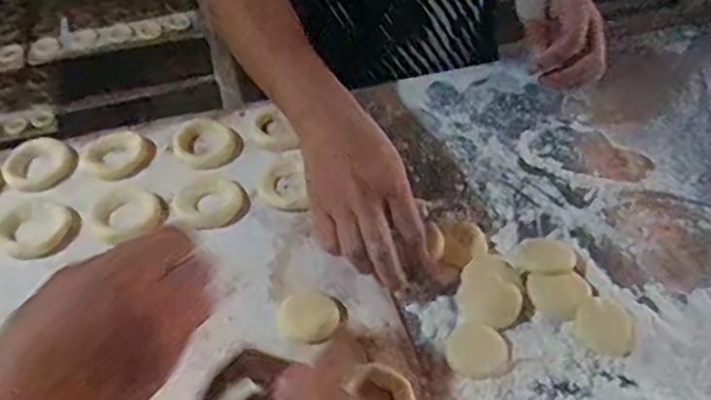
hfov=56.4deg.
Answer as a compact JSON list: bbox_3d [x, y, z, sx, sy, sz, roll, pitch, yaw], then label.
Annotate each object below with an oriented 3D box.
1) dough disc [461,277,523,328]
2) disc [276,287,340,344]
[{"bbox_3d":[0.110,0.082,0.536,0.047,0.007,0.042,13,50,11],"label":"dough disc"},{"bbox_3d":[-0.037,0.090,0.526,0.049,0.009,0.046,0,49,0],"label":"disc"}]

